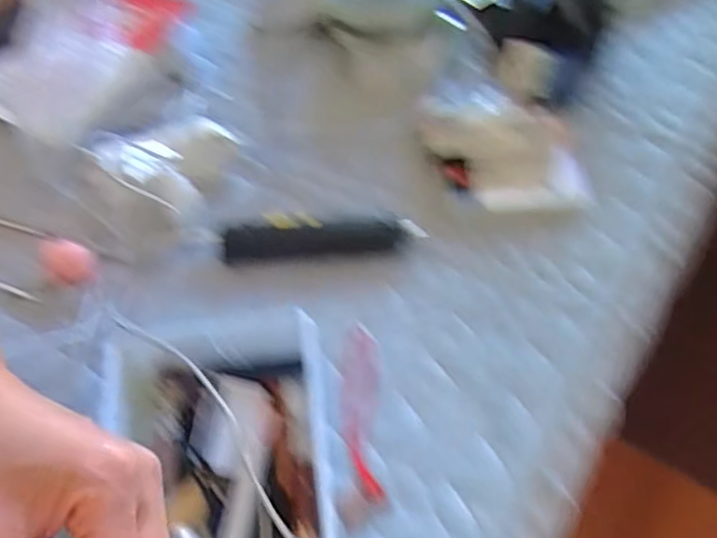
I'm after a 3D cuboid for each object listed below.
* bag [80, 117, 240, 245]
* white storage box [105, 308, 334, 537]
[{"bbox_3d":[-0.169,-0.085,0.605,0.136,0.059,0.104,-22,59,-16],"label":"bag"},{"bbox_3d":[-0.095,0.142,0.449,0.153,0.051,0.251,-4,58,-5],"label":"white storage box"}]

